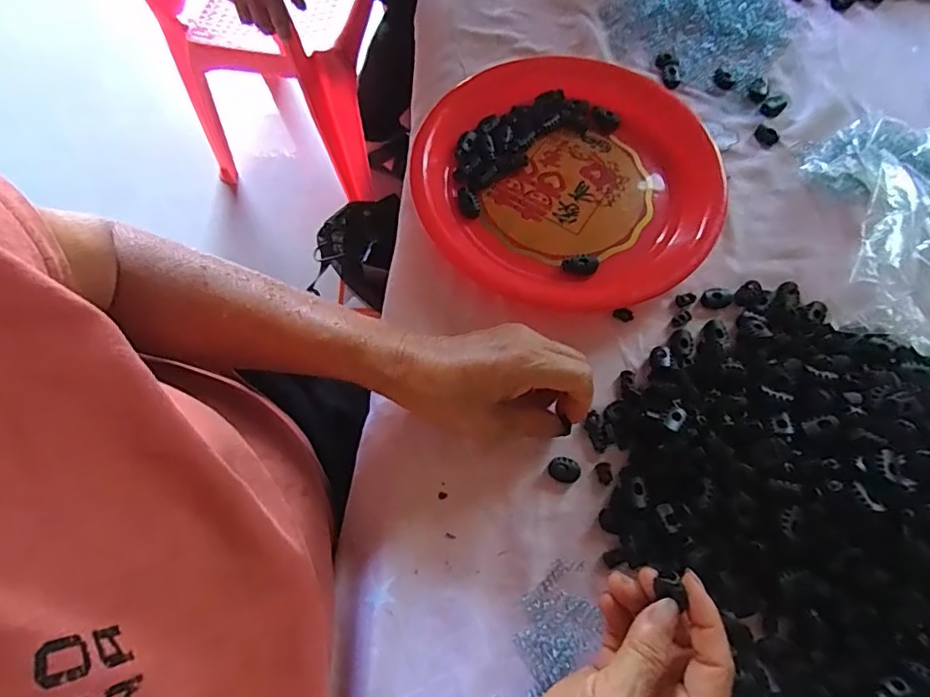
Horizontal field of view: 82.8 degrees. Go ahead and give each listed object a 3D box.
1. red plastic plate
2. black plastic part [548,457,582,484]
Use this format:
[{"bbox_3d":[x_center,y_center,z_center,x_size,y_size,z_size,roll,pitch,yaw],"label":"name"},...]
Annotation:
[{"bbox_3d":[0.100,-0.155,0.462,0.274,0.024,0.254,-1,69,2],"label":"red plastic plate"},{"bbox_3d":[0.071,0.087,0.377,0.022,0.005,0.017,16,71,8],"label":"black plastic part"}]

